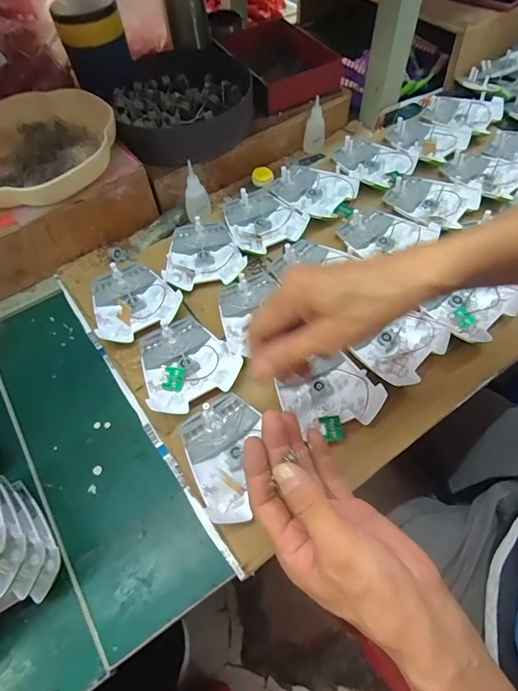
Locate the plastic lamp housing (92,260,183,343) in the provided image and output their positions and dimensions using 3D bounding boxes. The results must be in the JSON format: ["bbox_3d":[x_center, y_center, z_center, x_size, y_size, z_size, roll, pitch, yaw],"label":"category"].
[{"bbox_3d":[-0.157,-0.054,0.493,0.097,0.026,0.112,-35,62,-17],"label":"plastic lamp housing"}]

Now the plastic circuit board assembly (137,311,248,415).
[{"bbox_3d":[-0.083,0.013,0.440,0.097,0.014,0.114,-30,61,-14],"label":"plastic circuit board assembly"}]

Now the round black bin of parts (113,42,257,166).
[{"bbox_3d":[-0.107,-0.356,0.601,0.191,0.055,0.210,-1,59,1],"label":"round black bin of parts"}]

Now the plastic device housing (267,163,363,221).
[{"bbox_3d":[0.079,-0.217,0.568,0.125,0.015,0.093,37,67,23],"label":"plastic device housing"}]

